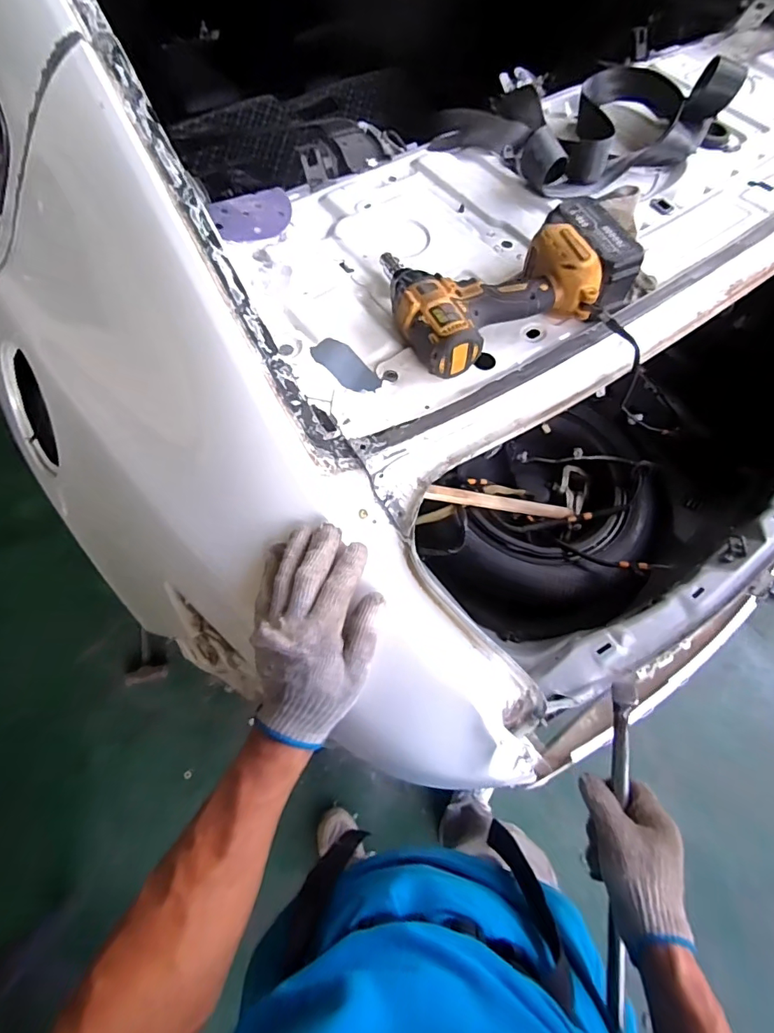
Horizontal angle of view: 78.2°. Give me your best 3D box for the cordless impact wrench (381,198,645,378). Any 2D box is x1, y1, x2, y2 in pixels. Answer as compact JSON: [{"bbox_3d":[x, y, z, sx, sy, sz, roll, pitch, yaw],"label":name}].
[{"bbox_3d":[0.119,-0.258,0.498,0.244,0.063,0.161,-22,68,-13],"label":"cordless impact wrench"}]

